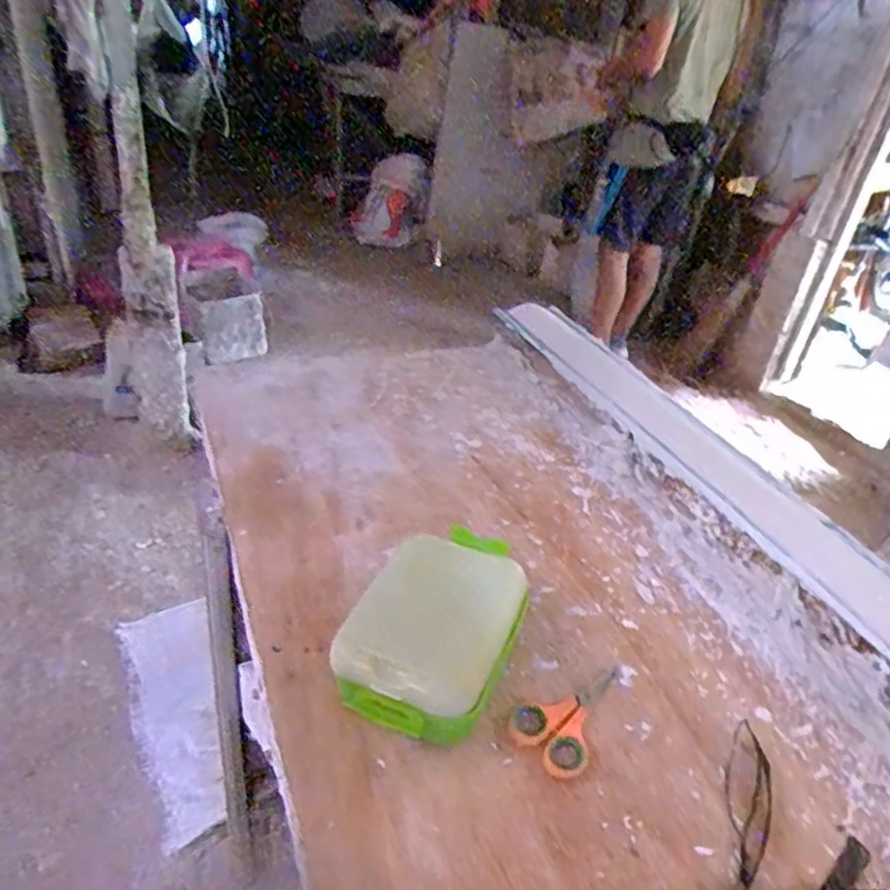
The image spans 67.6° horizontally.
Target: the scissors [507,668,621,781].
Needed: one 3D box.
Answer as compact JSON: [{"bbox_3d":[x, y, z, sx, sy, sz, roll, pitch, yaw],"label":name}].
[{"bbox_3d":[0.099,0.202,0.508,0.057,0.007,0.106,31,41,30],"label":"scissors"}]

